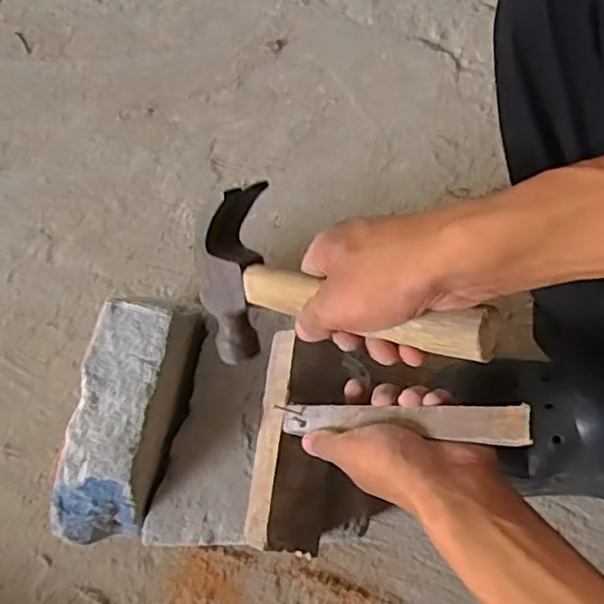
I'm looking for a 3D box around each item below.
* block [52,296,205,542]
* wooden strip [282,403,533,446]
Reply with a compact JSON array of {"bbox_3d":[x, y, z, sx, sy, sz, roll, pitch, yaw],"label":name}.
[{"bbox_3d":[-0.145,0.100,0.514,0.078,0.067,0.200,14,78,2],"label":"block"},{"bbox_3d":[0.056,0.078,0.412,0.194,0.008,0.022,-8,73,45],"label":"wooden strip"}]

